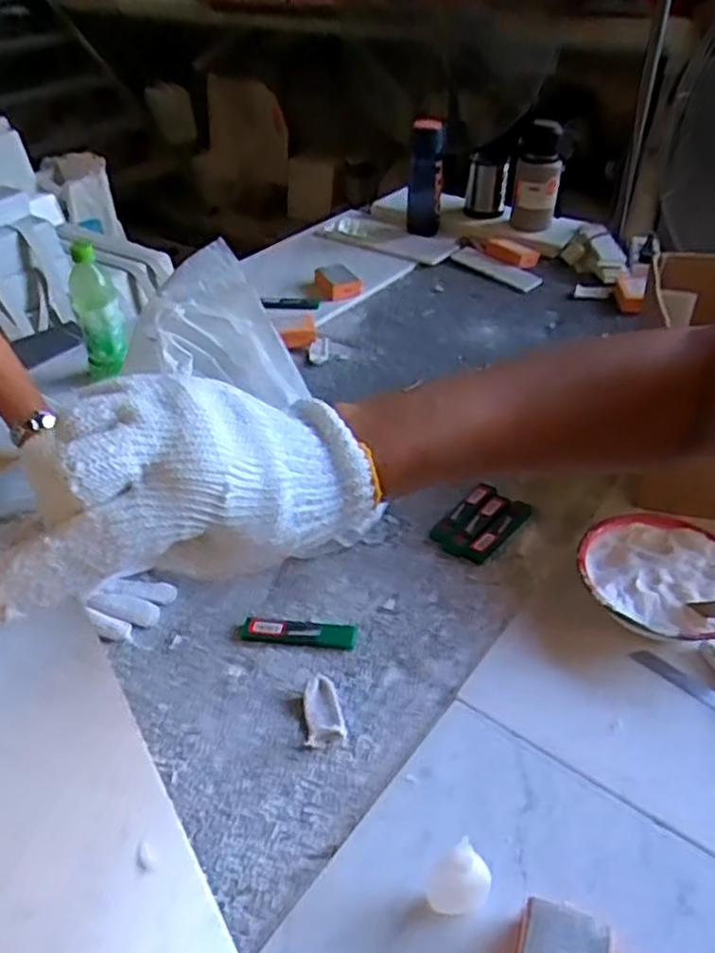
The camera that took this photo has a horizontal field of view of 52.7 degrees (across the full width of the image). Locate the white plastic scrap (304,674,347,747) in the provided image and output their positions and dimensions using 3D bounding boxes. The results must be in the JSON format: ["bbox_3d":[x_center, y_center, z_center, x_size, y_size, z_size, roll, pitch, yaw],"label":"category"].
[{"bbox_3d":[-0.032,0.215,0.668,0.035,0.017,0.067,-6,40,-5],"label":"white plastic scrap"}]

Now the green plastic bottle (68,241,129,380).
[{"bbox_3d":[-0.386,-0.241,1.073,0.064,0.195,0.055,-18,43,-18],"label":"green plastic bottle"}]

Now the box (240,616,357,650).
[{"bbox_3d":[-0.060,0.159,0.740,0.115,0.009,0.029,4,40,7],"label":"box"}]

